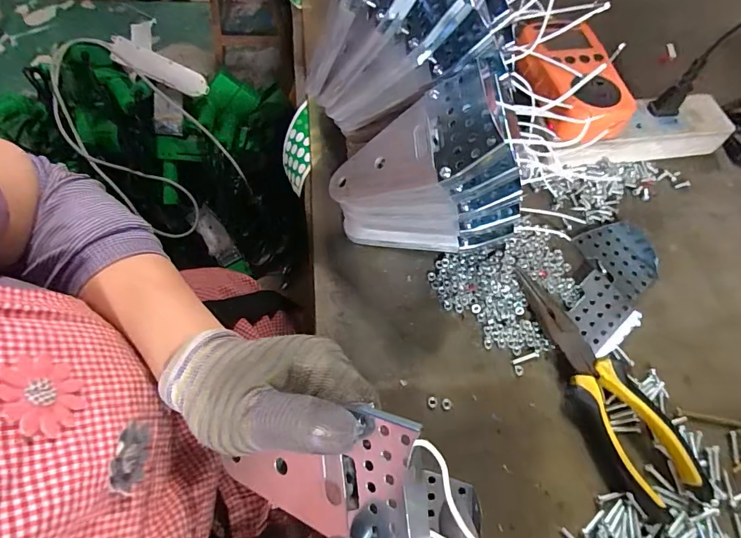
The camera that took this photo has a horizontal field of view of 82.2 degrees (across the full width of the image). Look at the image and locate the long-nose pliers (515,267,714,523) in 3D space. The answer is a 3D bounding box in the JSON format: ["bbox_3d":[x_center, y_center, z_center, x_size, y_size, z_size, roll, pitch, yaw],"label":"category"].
[{"bbox_3d":[0.168,0.082,0.316,0.052,0.024,0.188,-23,70,-11],"label":"long-nose pliers"}]

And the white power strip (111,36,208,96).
[{"bbox_3d":[-0.451,-0.435,0.917,0.200,0.035,0.054,21,67,-15],"label":"white power strip"}]

